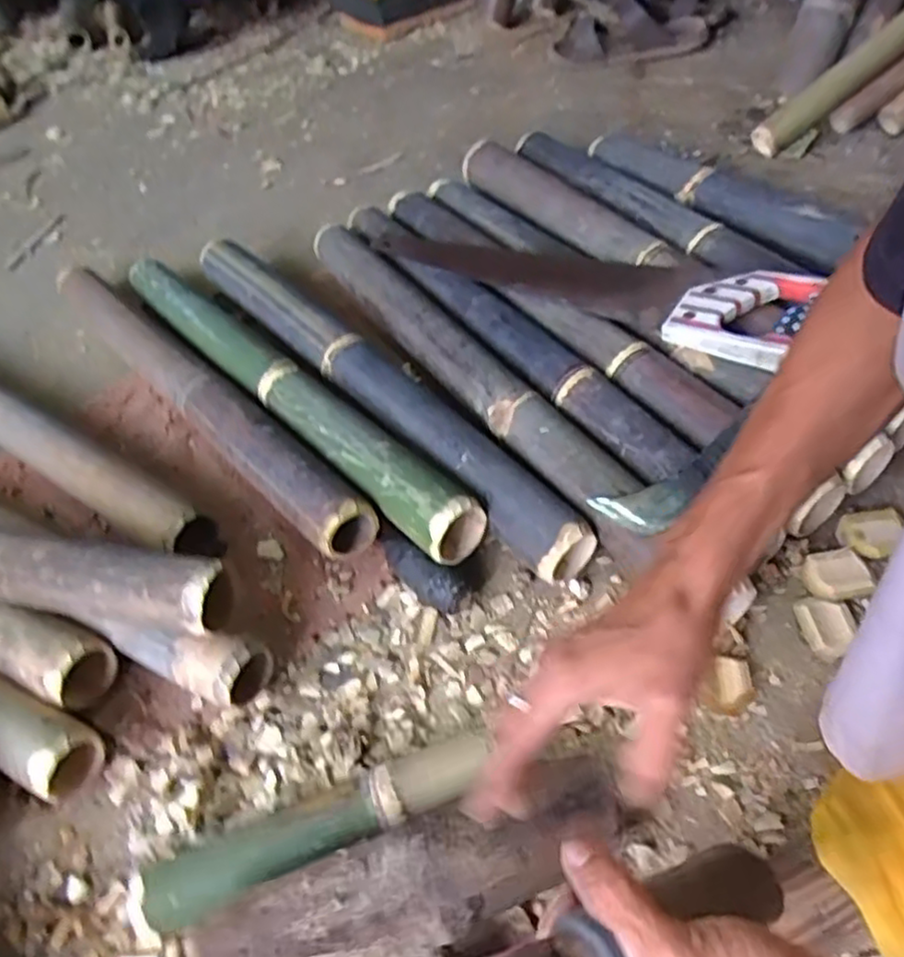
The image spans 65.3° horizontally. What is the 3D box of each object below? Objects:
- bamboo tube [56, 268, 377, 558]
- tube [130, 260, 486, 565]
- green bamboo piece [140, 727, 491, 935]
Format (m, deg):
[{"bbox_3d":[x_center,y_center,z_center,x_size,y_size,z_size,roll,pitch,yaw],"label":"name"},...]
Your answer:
[{"bbox_3d":[-0.295,-0.111,0.785,0.068,0.065,0.633,-38,54,-20],"label":"bamboo tube"},{"bbox_3d":[-0.207,-0.117,0.759,0.055,0.047,0.641,-38,54,-20],"label":"tube"},{"bbox_3d":[-0.086,0.238,0.476,0.250,0.050,0.049,-21,50,-7],"label":"green bamboo piece"}]

